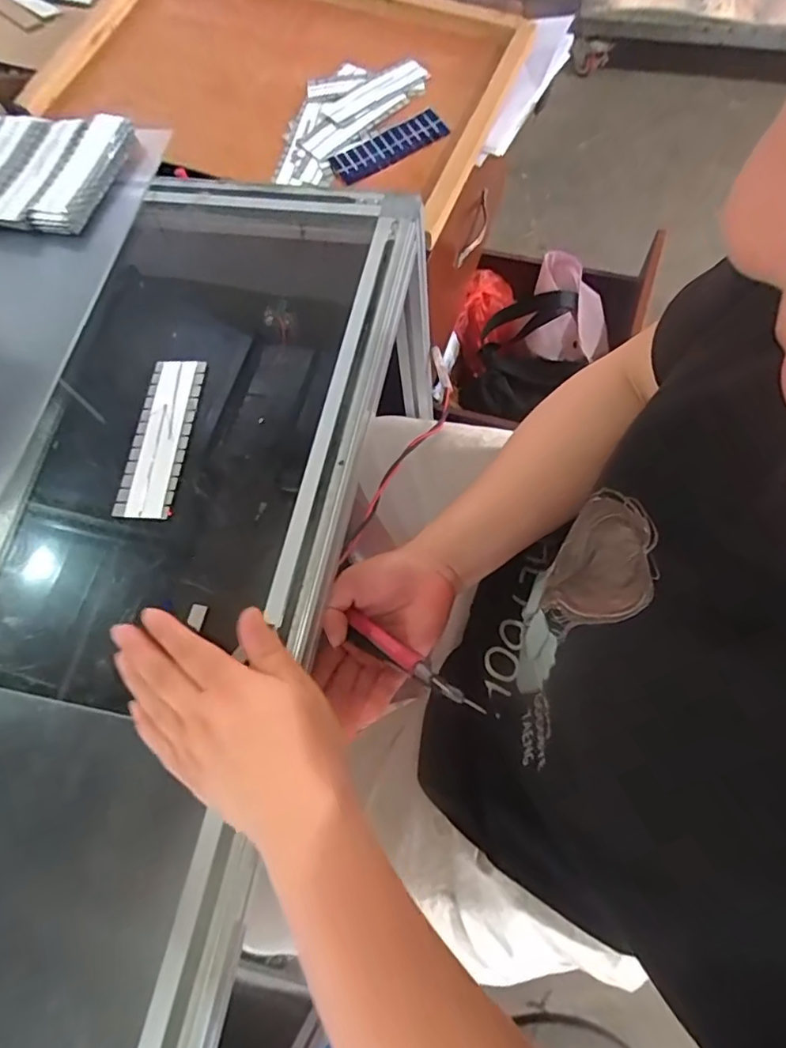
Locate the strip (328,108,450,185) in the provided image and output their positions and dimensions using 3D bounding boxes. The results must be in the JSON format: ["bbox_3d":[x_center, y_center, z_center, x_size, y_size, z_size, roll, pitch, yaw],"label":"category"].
[{"bbox_3d":[-0.004,-0.378,0.560,0.121,0.005,0.040,-31,81,-8],"label":"strip"}]

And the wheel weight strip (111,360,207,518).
[{"bbox_3d":[-0.163,-0.063,0.392,0.040,0.009,0.122,5,68,5],"label":"wheel weight strip"}]

